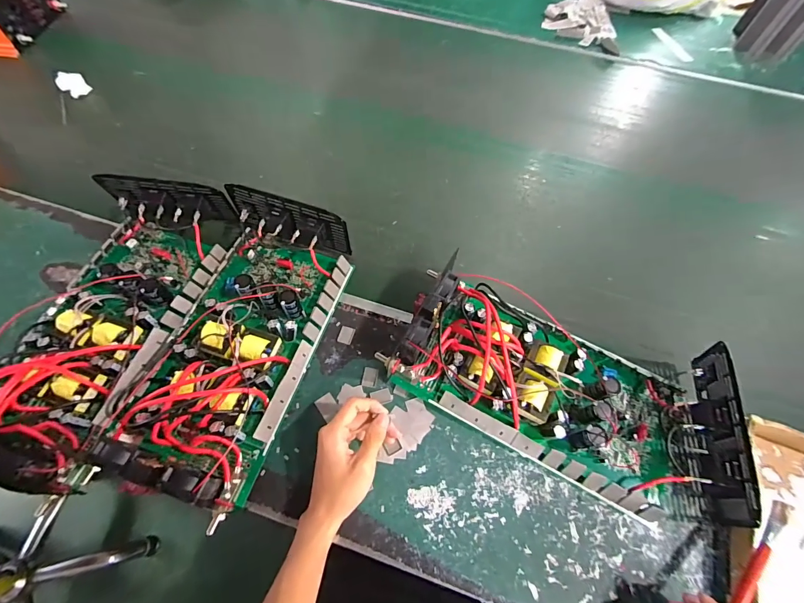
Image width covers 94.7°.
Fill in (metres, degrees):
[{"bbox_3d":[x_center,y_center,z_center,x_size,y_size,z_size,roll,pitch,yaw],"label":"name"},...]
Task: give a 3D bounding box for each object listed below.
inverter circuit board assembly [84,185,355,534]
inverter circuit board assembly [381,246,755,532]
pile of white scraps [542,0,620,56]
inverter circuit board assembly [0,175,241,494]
[{"bbox_3d":[-0.209,0.034,0.470,0.197,0.068,0.381,15,62,6],"label":"inverter circuit board assembly"},{"bbox_3d":[0.201,0.096,0.444,0.403,0.082,0.197,24,63,10],"label":"inverter circuit board assembly"},{"bbox_3d":[0.443,-0.691,0.918,0.165,0.042,0.188,10,61,3],"label":"pile of white scraps"},{"bbox_3d":[-0.385,0.008,0.490,0.215,0.082,0.411,20,62,8],"label":"inverter circuit board assembly"}]

